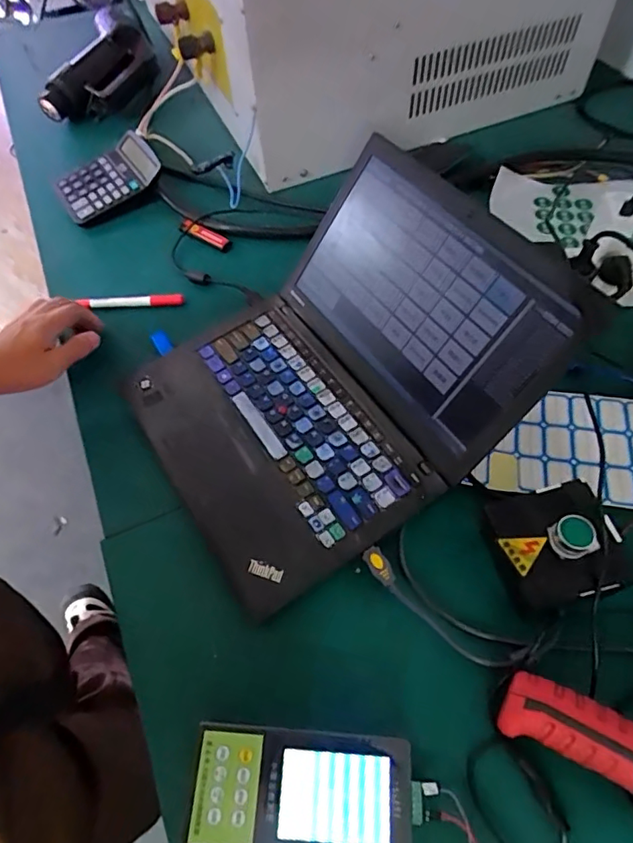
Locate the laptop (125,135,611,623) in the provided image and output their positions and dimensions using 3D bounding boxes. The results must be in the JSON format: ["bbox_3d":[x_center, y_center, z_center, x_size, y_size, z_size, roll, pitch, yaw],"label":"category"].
[{"bbox_3d":[0.004,-0.058,0.482,0.341,0.153,0.304,-32,62,-15],"label":"laptop"}]

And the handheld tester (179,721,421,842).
[{"bbox_3d":[-0.010,0.259,0.361,0.155,0.029,0.074,2,59,5],"label":"handheld tester"}]

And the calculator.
[{"bbox_3d":[-0.300,-0.350,0.749,0.144,0.040,0.101,-27,61,-12],"label":"calculator"}]

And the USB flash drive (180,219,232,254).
[{"bbox_3d":[-0.151,-0.252,0.699,0.082,0.007,0.020,28,64,18],"label":"USB flash drive"}]

